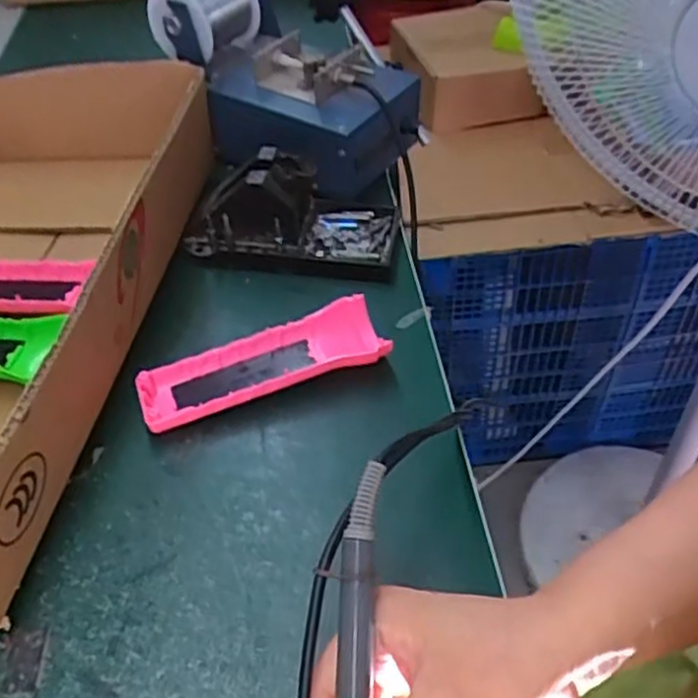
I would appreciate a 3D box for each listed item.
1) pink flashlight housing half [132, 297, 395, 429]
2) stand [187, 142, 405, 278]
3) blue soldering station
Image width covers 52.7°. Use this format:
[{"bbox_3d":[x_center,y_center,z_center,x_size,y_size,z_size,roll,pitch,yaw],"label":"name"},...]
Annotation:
[{"bbox_3d":[-0.054,0.011,0.447,0.152,0.028,0.048,-17,49,-15],"label":"pink flashlight housing half"},{"bbox_3d":[-0.041,-0.108,0.527,0.150,0.073,0.081,5,47,5],"label":"stand"},{"bbox_3d":[-0.031,-0.203,0.593,0.168,0.077,0.110,23,51,20],"label":"blue soldering station"}]

